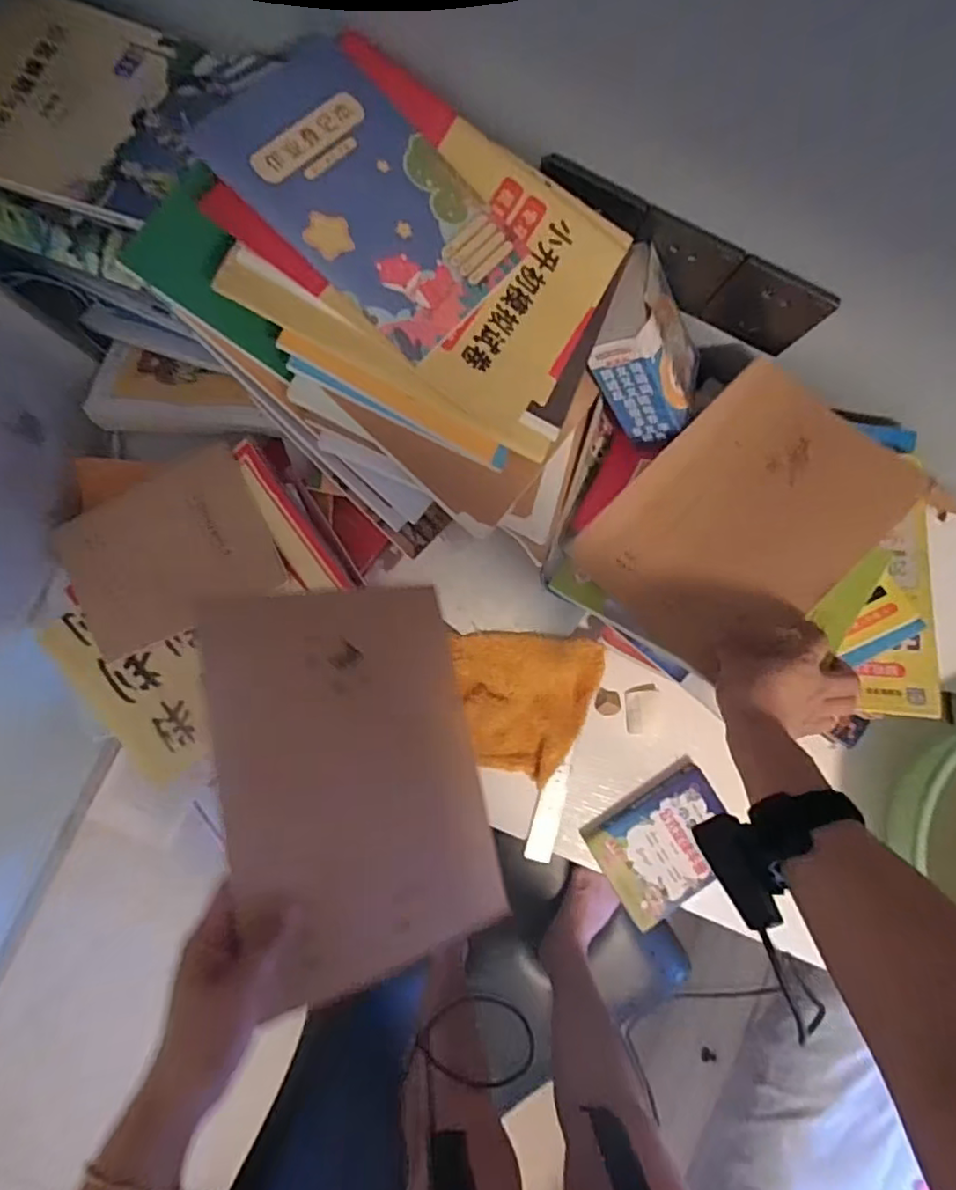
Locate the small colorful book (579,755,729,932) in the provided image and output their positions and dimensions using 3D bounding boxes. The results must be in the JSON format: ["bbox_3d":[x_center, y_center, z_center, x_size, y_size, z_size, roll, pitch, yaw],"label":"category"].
[{"bbox_3d":[0.197,0.260,0.646,0.144,0.027,0.119,-31,89,-6],"label":"small colorful book"}]

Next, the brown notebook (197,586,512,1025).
[{"bbox_3d":[-0.078,0.119,0.418,0.179,0.016,0.247,-6,77,-35],"label":"brown notebook"}]

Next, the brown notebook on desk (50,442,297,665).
[{"bbox_3d":[-0.294,-0.037,0.581,0.208,0.008,0.138,-23,93,11],"label":"brown notebook on desk"}]

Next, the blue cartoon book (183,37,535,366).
[{"bbox_3d":[-0.078,-0.287,0.443,0.216,0.011,0.140,45,73,-9],"label":"blue cartoon book"}]

